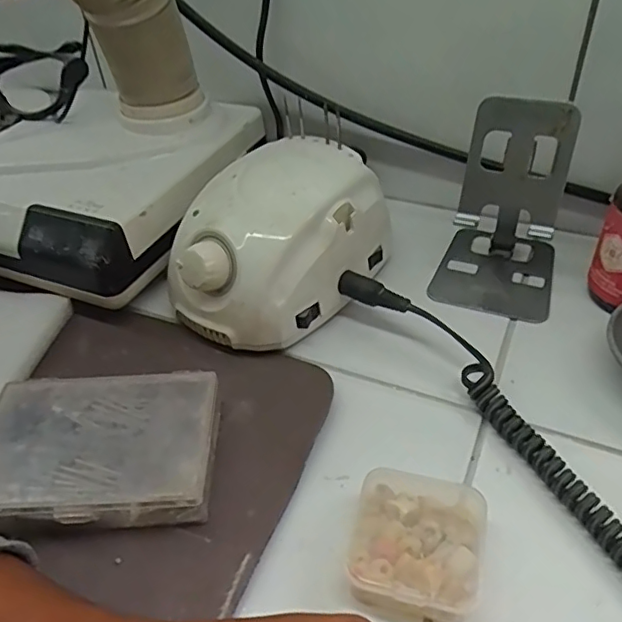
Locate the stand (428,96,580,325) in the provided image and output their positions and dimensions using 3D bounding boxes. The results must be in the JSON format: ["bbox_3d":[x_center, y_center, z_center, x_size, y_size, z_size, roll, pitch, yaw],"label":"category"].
[{"bbox_3d":[0.125,-0.069,0.363,0.073,0.113,0.085,12,45,18],"label":"stand"}]

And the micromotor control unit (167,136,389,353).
[{"bbox_3d":[-0.022,-0.044,0.371,0.098,0.080,0.139,27,51,30],"label":"micromotor control unit"}]

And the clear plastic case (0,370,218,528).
[{"bbox_3d":[-0.108,0.071,0.292,0.118,0.025,0.079,-5,42,0],"label":"clear plastic case"}]

